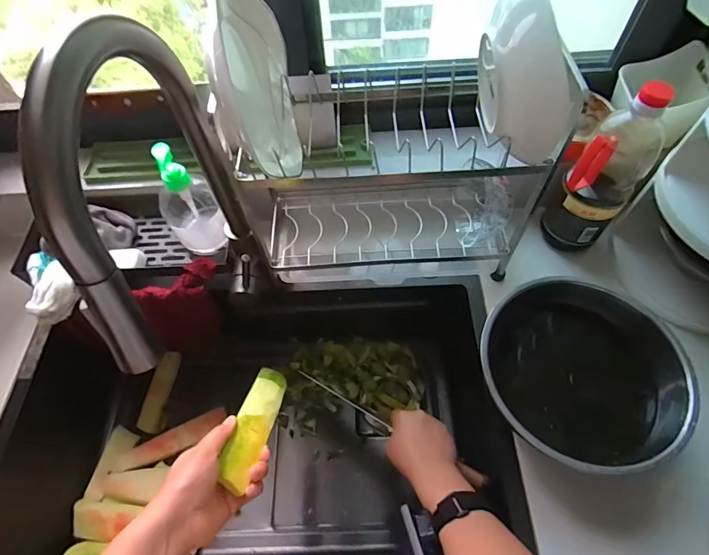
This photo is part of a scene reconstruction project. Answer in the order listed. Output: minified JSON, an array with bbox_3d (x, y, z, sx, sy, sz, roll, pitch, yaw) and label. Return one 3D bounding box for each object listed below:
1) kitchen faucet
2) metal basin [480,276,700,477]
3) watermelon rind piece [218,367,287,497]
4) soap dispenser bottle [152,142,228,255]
[{"bbox_3d":[-0.152,-0.048,0.362,0.047,0.300,0.244,3,59,4],"label":"kitchen faucet"},{"bbox_3d":[0.257,0.122,0.485,0.220,0.094,0.193,23,63,16],"label":"metal basin"},{"bbox_3d":[-0.118,0.171,0.489,0.042,0.020,0.163,28,28,-9],"label":"watermelon rind piece"},{"bbox_3d":[-0.223,-0.099,0.549,0.067,0.170,0.062,-33,63,-16],"label":"soap dispenser bottle"}]

